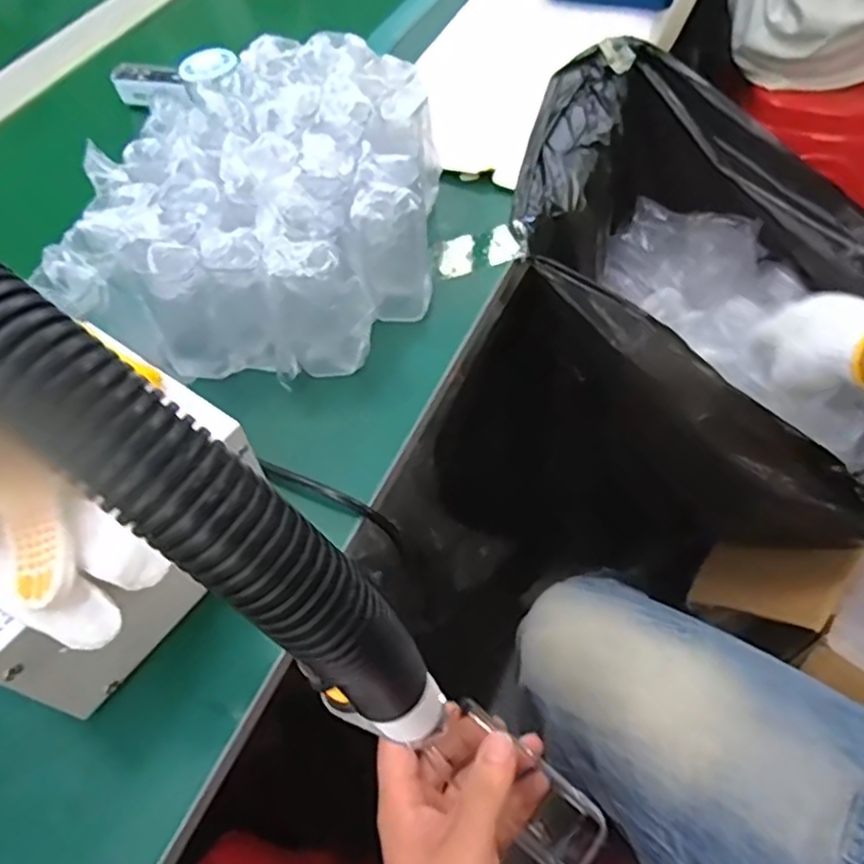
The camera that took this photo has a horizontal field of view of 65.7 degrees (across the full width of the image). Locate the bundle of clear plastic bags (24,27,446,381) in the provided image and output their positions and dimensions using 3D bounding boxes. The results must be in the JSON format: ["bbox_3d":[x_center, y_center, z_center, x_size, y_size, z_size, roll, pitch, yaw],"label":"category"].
[{"bbox_3d":[-0.118,-0.189,0.531,0.235,0.102,0.300,2,56,4],"label":"bundle of clear plastic bags"}]

